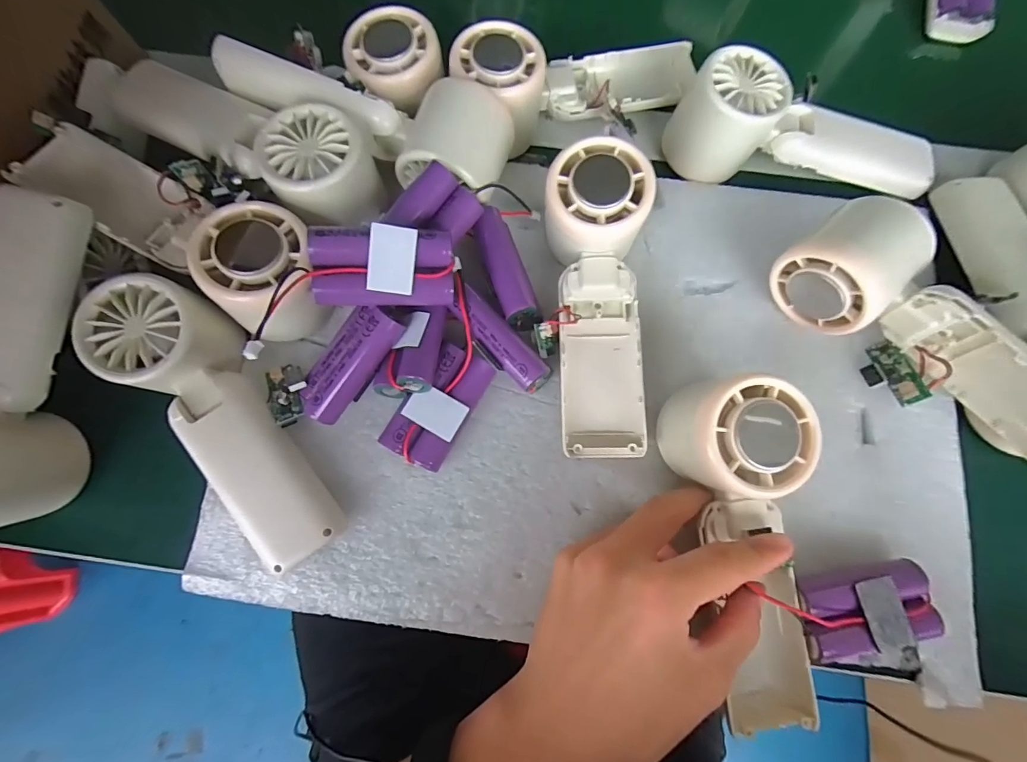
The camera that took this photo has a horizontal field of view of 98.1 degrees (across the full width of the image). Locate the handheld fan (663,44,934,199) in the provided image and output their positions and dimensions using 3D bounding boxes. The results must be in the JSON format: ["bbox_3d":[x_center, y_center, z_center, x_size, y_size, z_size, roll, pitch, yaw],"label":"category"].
[{"bbox_3d":[0.182,-0.155,0.273,0.161,0.046,0.050,7,76,0],"label":"handheld fan"}]

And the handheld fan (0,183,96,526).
[{"bbox_3d":[-0.244,-0.010,0.225,0.052,0.073,0.162,12,89,2],"label":"handheld fan"}]

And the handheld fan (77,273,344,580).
[{"bbox_3d":[-0.150,0.020,0.233,0.055,0.039,0.165,-34,93,-9],"label":"handheld fan"}]

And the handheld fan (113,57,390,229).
[{"bbox_3d":[-0.148,-0.139,0.247,0.161,0.039,0.053,31,78,6],"label":"handheld fan"}]

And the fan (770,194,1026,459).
[{"bbox_3d":[0.221,-0.027,0.234,0.162,0.061,0.056,41,79,8],"label":"fan"}]

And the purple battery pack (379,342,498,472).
[{"bbox_3d":[-0.040,0.014,0.242,0.033,0.022,0.066,29,77,6],"label":"purple battery pack"}]

